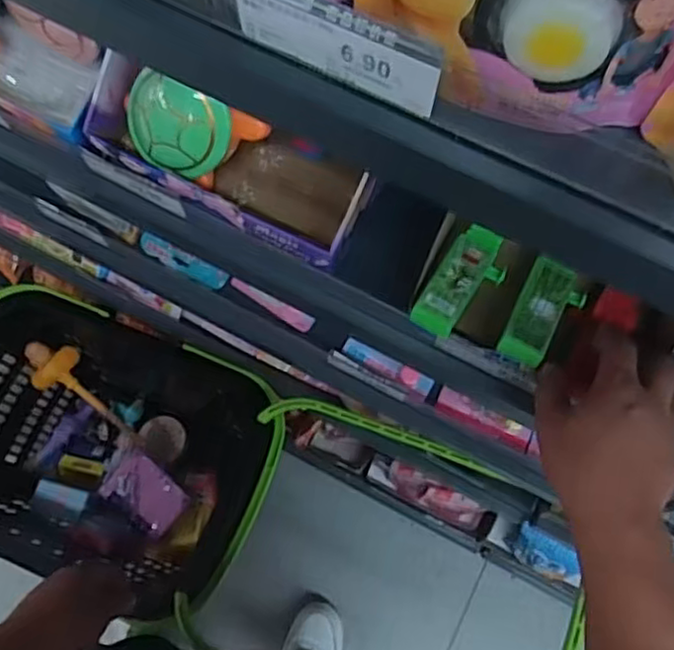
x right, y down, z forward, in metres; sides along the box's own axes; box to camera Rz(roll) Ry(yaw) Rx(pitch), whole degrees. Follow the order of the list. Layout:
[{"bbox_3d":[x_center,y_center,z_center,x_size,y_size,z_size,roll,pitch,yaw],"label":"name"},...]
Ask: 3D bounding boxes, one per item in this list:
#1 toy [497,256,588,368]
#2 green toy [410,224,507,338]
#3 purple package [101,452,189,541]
[{"bbox_3d":[0.160,-0.009,0.518,0.046,0.021,0.089,27,73,8],"label":"toy"},{"bbox_3d":[0.101,-0.035,0.532,0.045,0.020,0.102,30,73,9],"label":"green toy"},{"bbox_3d":[-0.324,0.283,1.151,0.142,0.023,0.092,36,74,10],"label":"purple package"}]

